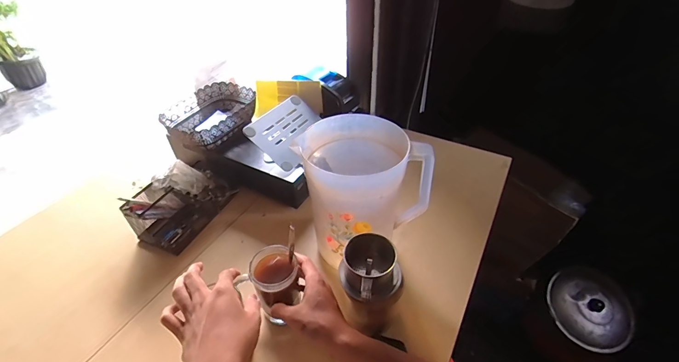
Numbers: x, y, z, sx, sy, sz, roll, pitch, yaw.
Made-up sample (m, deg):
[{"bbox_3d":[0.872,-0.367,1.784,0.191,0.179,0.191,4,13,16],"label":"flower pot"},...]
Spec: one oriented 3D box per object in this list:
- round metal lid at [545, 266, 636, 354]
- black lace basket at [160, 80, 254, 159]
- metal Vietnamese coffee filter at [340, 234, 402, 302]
[{"bbox_3d":[0.961,0.486,1.292,0.273,0.042,0.305,-32,59,4],"label":"round metal lid"},{"bbox_3d":[-0.291,-0.146,0.788,0.155,0.077,0.197,21,46,23],"label":"black lace basket"},{"bbox_3d":[0.043,0.124,0.484,0.080,0.055,0.081,-1,42,0],"label":"metal Vietnamese coffee filter"}]

